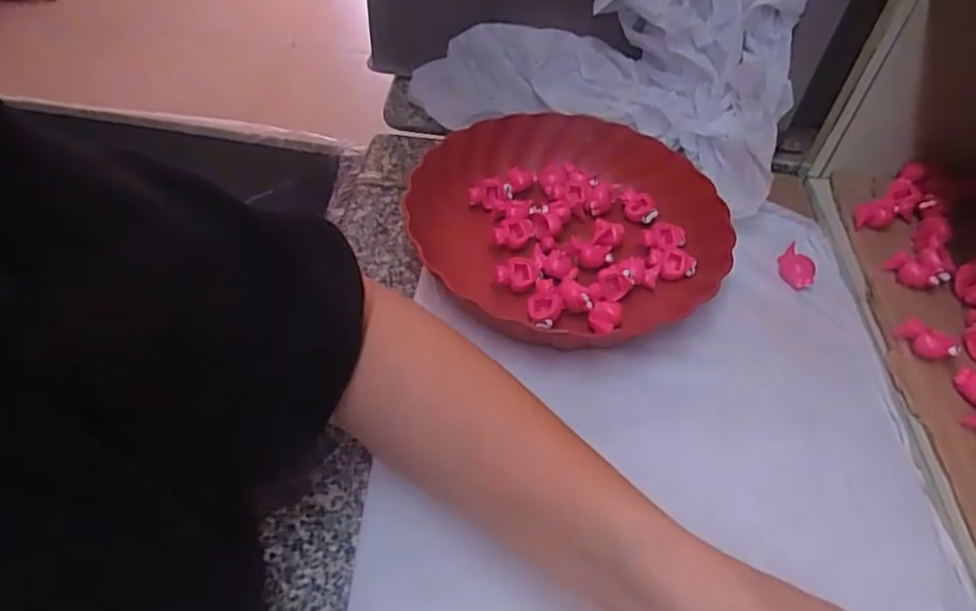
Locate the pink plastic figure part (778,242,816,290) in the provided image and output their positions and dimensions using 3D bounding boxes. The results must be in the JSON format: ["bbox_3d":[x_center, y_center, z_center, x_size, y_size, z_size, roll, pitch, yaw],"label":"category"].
[{"bbox_3d":[0.248,-0.032,0.505,0.020,0.017,0.039,-10,51,-13],"label":"pink plastic figure part"}]

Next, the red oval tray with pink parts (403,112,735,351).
[{"bbox_3d":[0.061,-0.065,0.511,0.235,0.057,0.227,-10,51,-13],"label":"red oval tray with pink parts"}]

